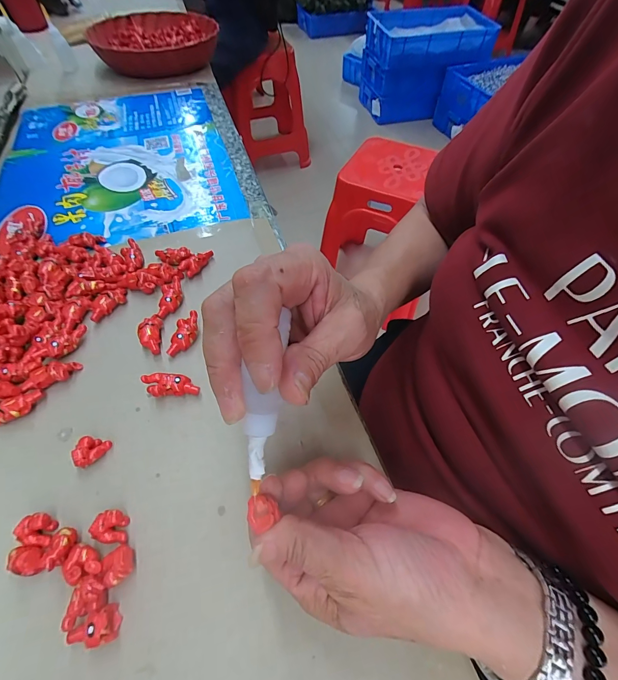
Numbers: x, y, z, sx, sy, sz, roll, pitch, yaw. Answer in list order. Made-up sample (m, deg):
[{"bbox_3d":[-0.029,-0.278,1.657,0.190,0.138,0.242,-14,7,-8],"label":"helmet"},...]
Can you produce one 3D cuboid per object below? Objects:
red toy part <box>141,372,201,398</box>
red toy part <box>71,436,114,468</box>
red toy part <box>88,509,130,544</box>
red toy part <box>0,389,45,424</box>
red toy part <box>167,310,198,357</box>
[{"bbox_3d":[-0.108,0.036,0.264,0.041,0.015,0.017,-2,56,-4],"label":"red toy part"},{"bbox_3d":[-0.155,0.081,0.237,0.019,0.013,0.020,1,55,-2],"label":"red toy part"},{"bbox_3d":[-0.127,0.119,0.212,0.020,0.011,0.018,-2,56,-4],"label":"red toy part"},{"bbox_3d":[-0.224,0.053,0.252,0.042,0.014,0.018,-21,59,-16],"label":"red toy part"},{"bbox_3d":[-0.109,-0.006,0.289,0.019,0.011,0.042,17,72,9],"label":"red toy part"}]

